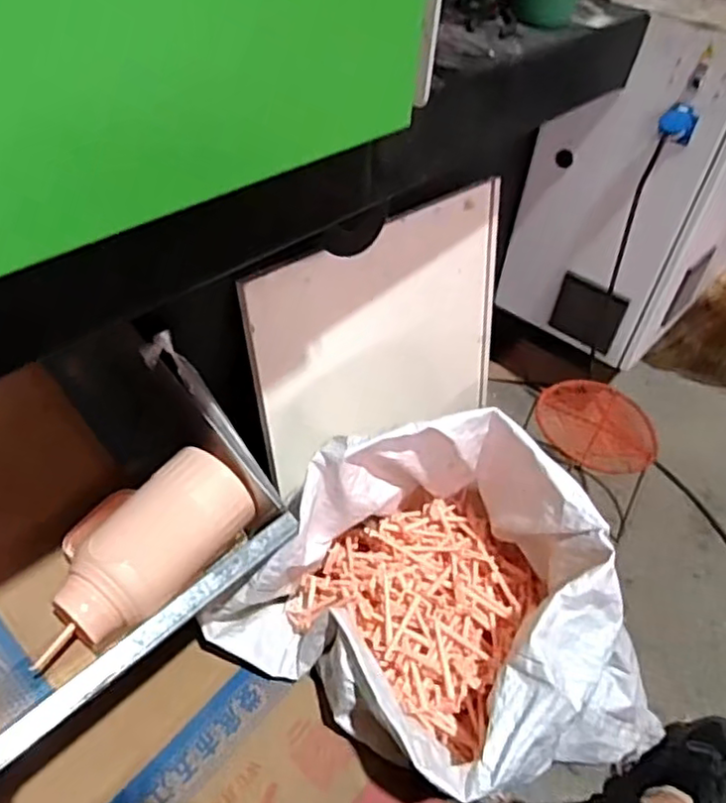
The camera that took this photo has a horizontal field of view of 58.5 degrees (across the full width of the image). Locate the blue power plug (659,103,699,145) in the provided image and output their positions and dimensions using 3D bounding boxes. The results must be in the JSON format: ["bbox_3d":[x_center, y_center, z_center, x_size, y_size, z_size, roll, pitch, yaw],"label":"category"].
[{"bbox_3d":[0.538,-0.475,1.109,0.059,0.056,0.035,23,47,17],"label":"blue power plug"}]

